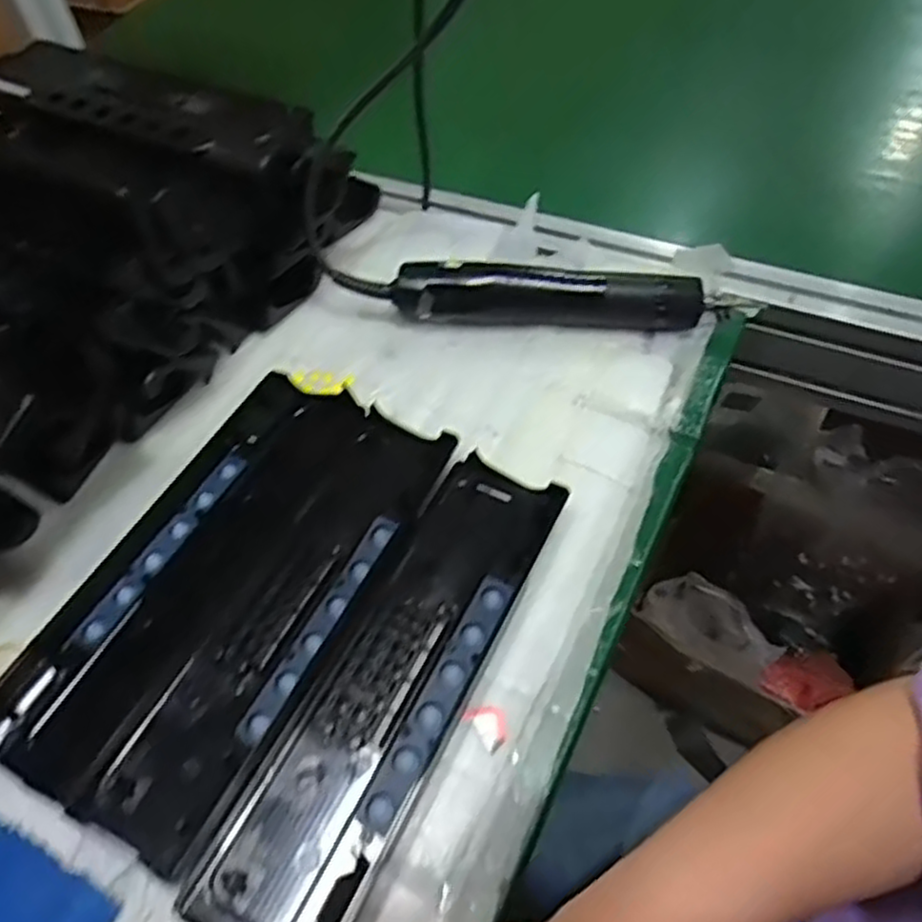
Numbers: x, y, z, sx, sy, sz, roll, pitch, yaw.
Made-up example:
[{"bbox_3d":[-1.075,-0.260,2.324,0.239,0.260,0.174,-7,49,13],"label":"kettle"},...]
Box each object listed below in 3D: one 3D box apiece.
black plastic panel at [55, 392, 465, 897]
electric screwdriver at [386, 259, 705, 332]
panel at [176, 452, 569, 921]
[{"bbox_3d":[-0.087,0.072,0.373,0.062,0.016,0.242,20,56,18],"label":"black plastic panel"},{"bbox_3d":[0.057,-0.107,0.487,0.194,0.039,0.033,0,52,4],"label":"electric screwdriver"},{"bbox_3d":[-0.029,0.096,0.344,0.066,0.014,0.241,21,56,19],"label":"panel"}]

